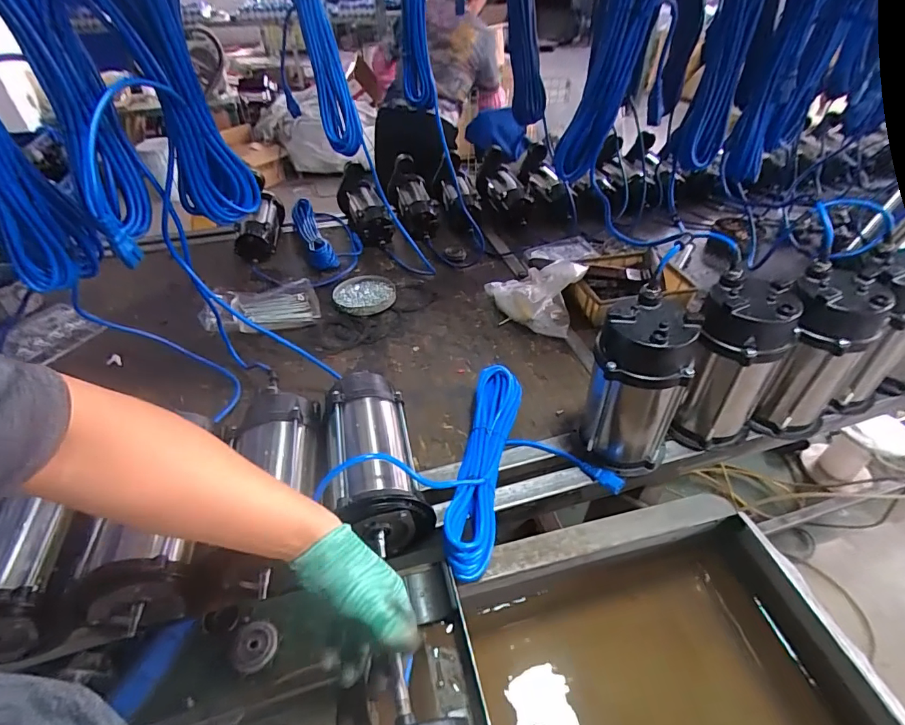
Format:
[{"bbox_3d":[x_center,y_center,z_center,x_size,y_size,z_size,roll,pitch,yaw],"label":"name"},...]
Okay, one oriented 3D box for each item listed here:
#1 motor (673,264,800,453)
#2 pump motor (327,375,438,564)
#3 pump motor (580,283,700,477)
[{"bbox_3d":[0.412,0.011,0.685,0.126,0.254,0.105,30,51,30],"label":"motor"},{"bbox_3d":[-0.117,0.136,0.656,0.120,0.120,0.251,-11,43,-11],"label":"pump motor"},{"bbox_3d":[0.259,0.046,0.657,0.127,0.262,0.111,26,49,27],"label":"pump motor"}]

